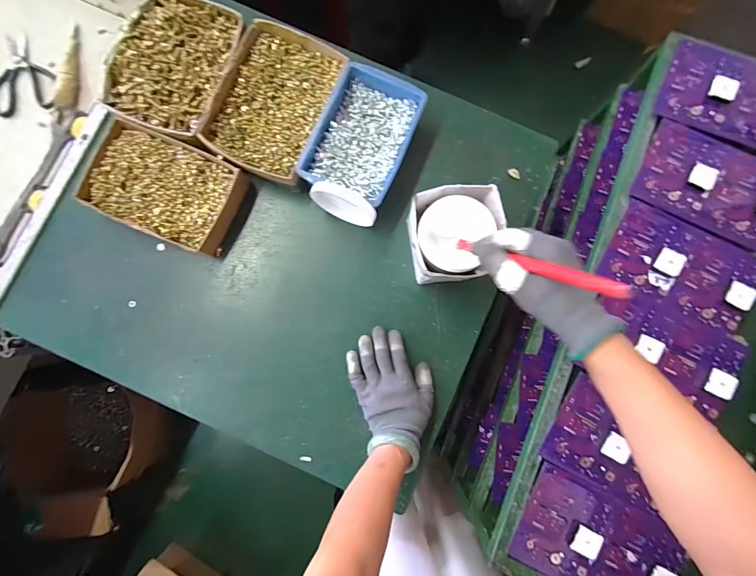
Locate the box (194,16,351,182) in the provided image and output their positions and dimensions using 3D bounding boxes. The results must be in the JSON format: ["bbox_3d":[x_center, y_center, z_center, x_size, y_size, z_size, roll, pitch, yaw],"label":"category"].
[{"bbox_3d":[-0.165,-0.290,0.555,0.163,0.053,0.233,23,84,1],"label":"box"}]

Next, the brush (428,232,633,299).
[{"bbox_3d":[0.131,-0.036,0.378,0.011,0.288,0.014,42,88,-27],"label":"brush"}]

